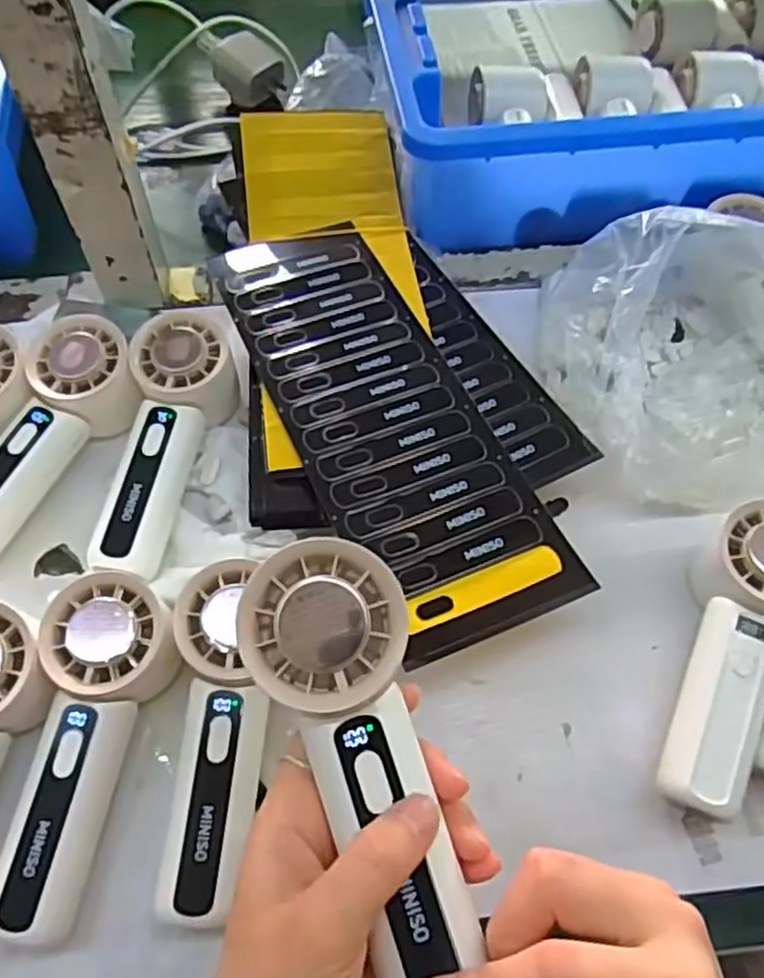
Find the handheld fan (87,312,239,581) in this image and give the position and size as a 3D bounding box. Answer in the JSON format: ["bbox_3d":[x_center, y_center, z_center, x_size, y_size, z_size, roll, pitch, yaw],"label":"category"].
[{"bbox_3d":[-0.120,-0.023,0.421,0.053,0.052,0.152,4,59,1],"label":"handheld fan"}]

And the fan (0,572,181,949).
[{"bbox_3d":[-0.136,0.120,0.345,0.060,0.040,0.157,9,73,3],"label":"fan"}]

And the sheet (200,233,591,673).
[{"bbox_3d":[-0.005,-0.051,0.429,0.102,0.005,0.301,-19,59,-15],"label":"sheet"}]

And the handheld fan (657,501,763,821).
[{"bbox_3d":[0.170,0.081,0.368,0.054,0.057,0.149,28,63,15],"label":"handheld fan"}]

